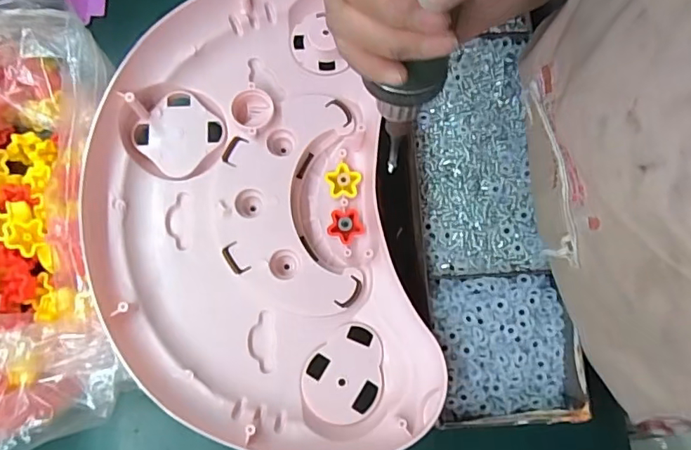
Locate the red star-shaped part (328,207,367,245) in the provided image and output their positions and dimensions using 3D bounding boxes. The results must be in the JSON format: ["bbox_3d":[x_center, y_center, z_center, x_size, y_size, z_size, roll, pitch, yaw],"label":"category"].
[{"bbox_3d":[0.000,0.000,0.378,0.026,0.007,0.025,-8,77,-2],"label":"red star-shaped part"}]

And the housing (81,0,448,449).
[{"bbox_3d":[-0.067,-0.005,0.373,0.210,0.069,0.334,-12,77,-3],"label":"housing"}]

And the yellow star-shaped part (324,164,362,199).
[{"bbox_3d":[-0.003,-0.032,0.386,0.025,0.007,0.025,16,78,3],"label":"yellow star-shaped part"}]

